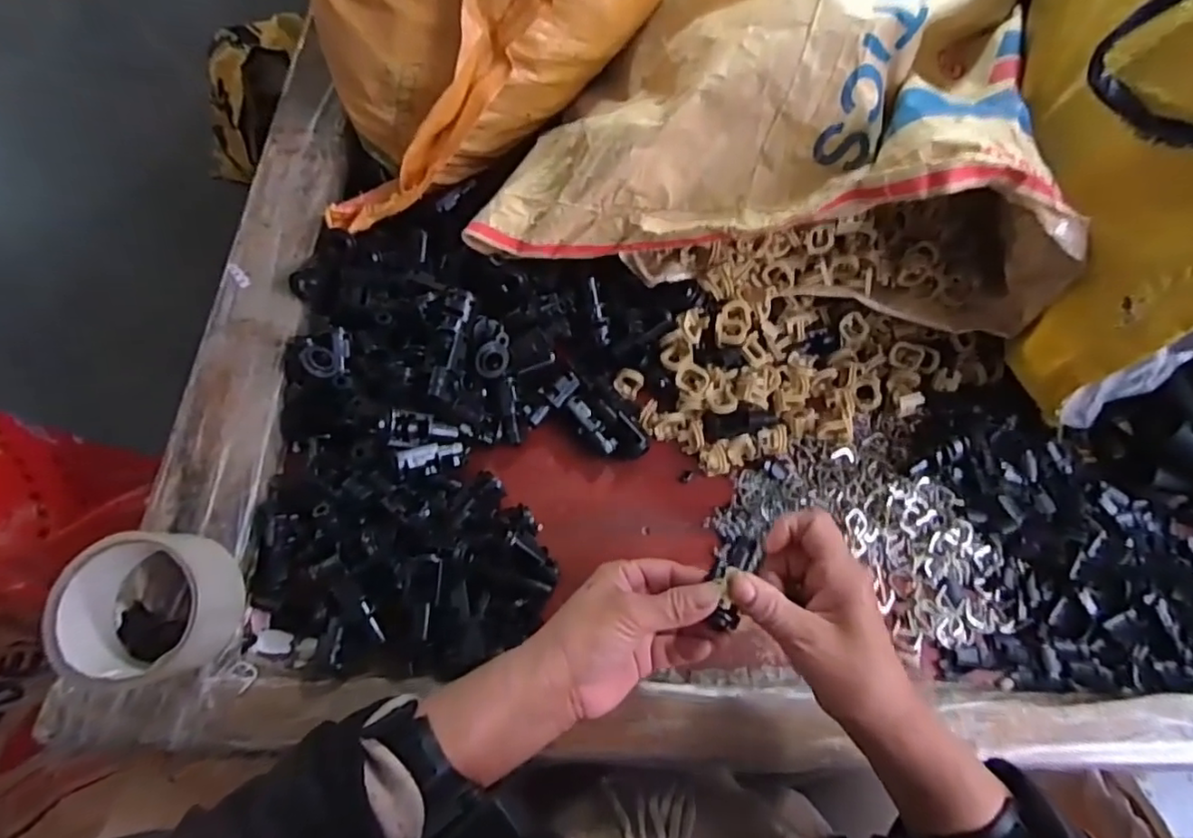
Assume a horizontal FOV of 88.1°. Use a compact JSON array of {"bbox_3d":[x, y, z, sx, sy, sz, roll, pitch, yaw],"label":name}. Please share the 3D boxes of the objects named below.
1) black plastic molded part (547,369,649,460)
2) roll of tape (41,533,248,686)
[{"bbox_3d":[0.003,0.001,0.475,0.081,0.021,0.034,41,72,14],"label":"black plastic molded part"},{"bbox_3d":[-0.272,0.111,0.375,0.081,0.064,0.088,1,68,-2],"label":"roll of tape"}]

